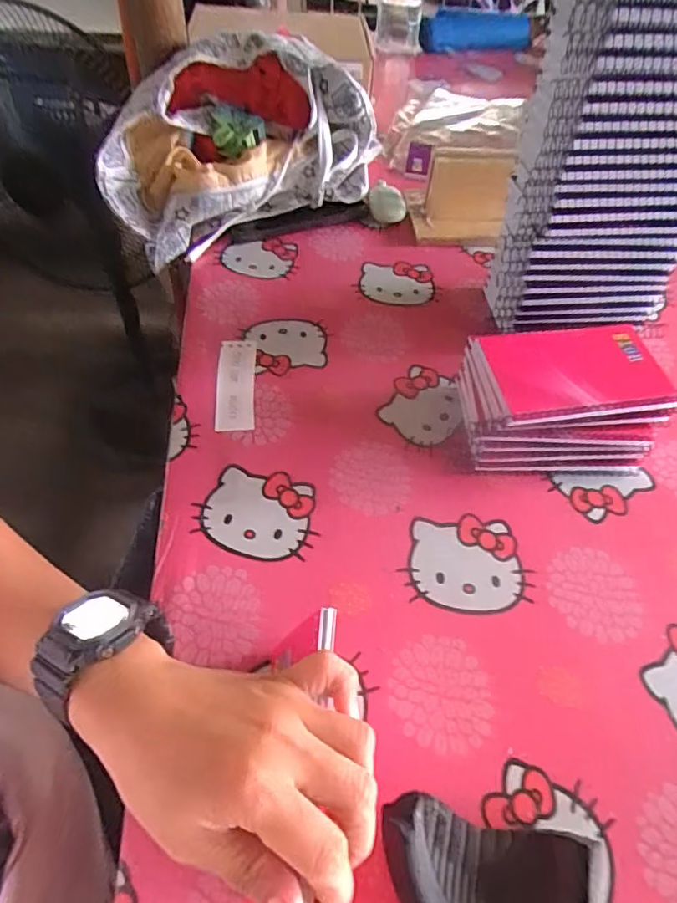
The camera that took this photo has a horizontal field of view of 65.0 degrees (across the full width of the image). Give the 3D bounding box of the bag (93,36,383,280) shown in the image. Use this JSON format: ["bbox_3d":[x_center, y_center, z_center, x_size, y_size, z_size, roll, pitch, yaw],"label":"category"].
[{"bbox_3d":[-0.109,-0.345,0.586,0.299,0.145,0.158,-23,58,-20],"label":"bag"}]

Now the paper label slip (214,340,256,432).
[{"bbox_3d":[-0.091,-0.060,0.470,0.033,0.006,0.103,-5,55,0],"label":"paper label slip"}]

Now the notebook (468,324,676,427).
[{"bbox_3d":[0.176,-0.060,0.397,0.135,0.017,0.079,-2,54,-7],"label":"notebook"}]

